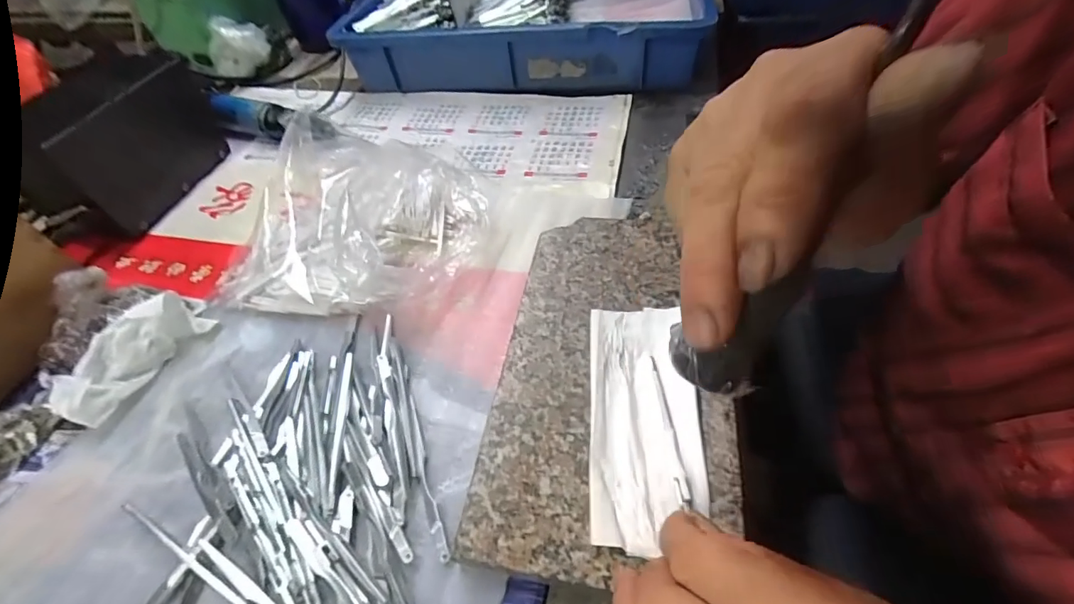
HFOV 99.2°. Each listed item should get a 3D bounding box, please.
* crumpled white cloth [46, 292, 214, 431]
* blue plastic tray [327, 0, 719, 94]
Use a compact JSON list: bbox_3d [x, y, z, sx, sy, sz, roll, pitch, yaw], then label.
[{"bbox_3d":[-0.291,0.037,0.324,0.048,0.042,0.095,12,53,16],"label":"crumpled white cloth"},{"bbox_3d":[-0.011,-0.376,0.593,0.425,0.085,0.289,6,52,11],"label":"blue plastic tray"}]

